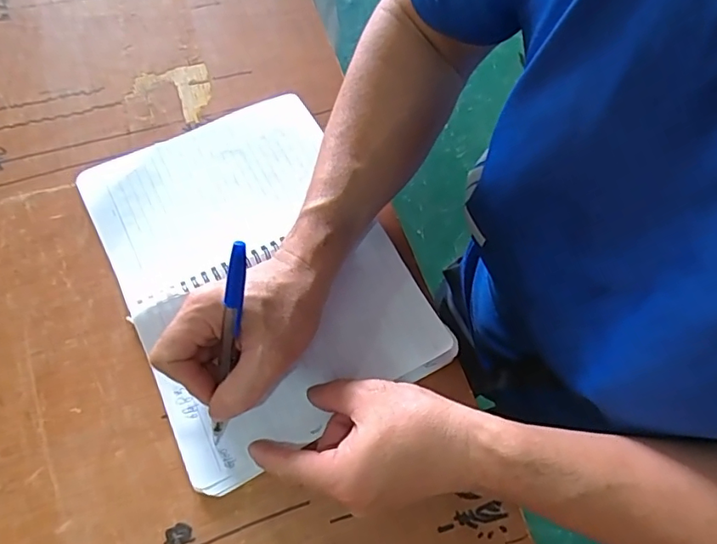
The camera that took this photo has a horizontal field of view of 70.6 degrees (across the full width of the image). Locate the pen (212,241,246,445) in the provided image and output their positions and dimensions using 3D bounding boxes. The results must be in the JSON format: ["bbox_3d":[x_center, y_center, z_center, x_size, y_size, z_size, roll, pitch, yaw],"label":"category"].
[{"bbox_3d":[-0.083,0.051,0.318,0.010,0.150,0.013,14,23,3],"label":"pen"}]

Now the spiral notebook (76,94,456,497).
[{"bbox_3d":[-0.082,-0.013,0.400,0.205,0.023,0.285,-26,71,-13],"label":"spiral notebook"}]

